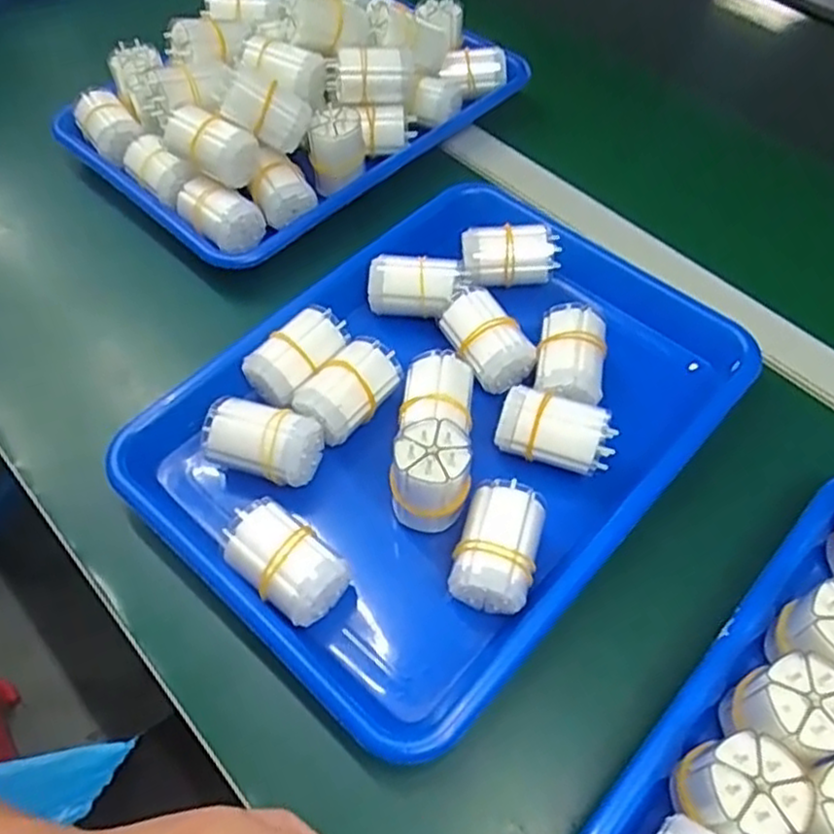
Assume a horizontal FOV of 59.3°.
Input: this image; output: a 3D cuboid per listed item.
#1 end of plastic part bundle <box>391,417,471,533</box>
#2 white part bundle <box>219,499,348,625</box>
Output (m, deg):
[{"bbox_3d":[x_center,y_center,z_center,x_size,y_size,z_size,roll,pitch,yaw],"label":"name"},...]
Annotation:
[{"bbox_3d":[0.008,0.033,0.386,0.039,0.057,0.039,0,55,0],"label":"end of plastic part bundle"},{"bbox_3d":[-0.067,0.073,0.369,0.060,0.031,0.036,37,62,23],"label":"white part bundle"}]

